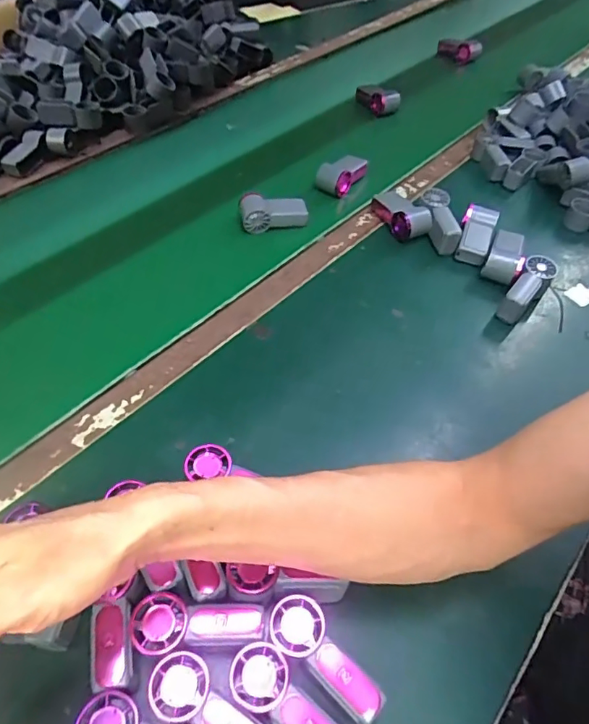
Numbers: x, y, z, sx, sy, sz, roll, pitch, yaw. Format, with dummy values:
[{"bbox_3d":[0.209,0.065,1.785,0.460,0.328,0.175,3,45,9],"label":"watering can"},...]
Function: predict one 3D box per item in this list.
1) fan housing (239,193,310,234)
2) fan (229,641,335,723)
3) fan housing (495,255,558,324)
[{"bbox_3d":[-0.028,-0.213,0.704,0.091,0.040,0.035,-3,51,-4],"label":"fan housing"},{"bbox_3d":[-0.003,0.227,0.332,0.090,0.018,0.037,34,58,23],"label":"fan"},{"bbox_3d":[0.288,-0.088,0.627,0.035,0.045,0.094,30,56,21],"label":"fan housing"}]

